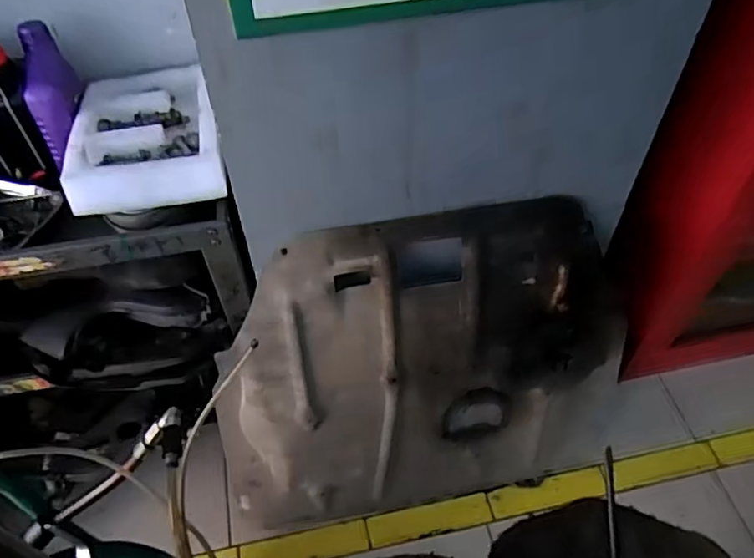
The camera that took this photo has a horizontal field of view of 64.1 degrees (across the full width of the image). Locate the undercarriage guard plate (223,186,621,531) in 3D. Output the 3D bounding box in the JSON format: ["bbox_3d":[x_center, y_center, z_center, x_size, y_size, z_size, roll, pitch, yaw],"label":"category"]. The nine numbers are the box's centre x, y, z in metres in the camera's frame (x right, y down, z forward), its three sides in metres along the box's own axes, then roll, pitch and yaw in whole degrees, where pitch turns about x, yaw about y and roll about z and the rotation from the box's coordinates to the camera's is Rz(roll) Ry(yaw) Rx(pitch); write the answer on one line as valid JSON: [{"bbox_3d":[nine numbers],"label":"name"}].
[{"bbox_3d":[0.094,0.222,1.231,0.804,0.831,0.080,-9,37,-7],"label":"undercarriage guard plate"}]

